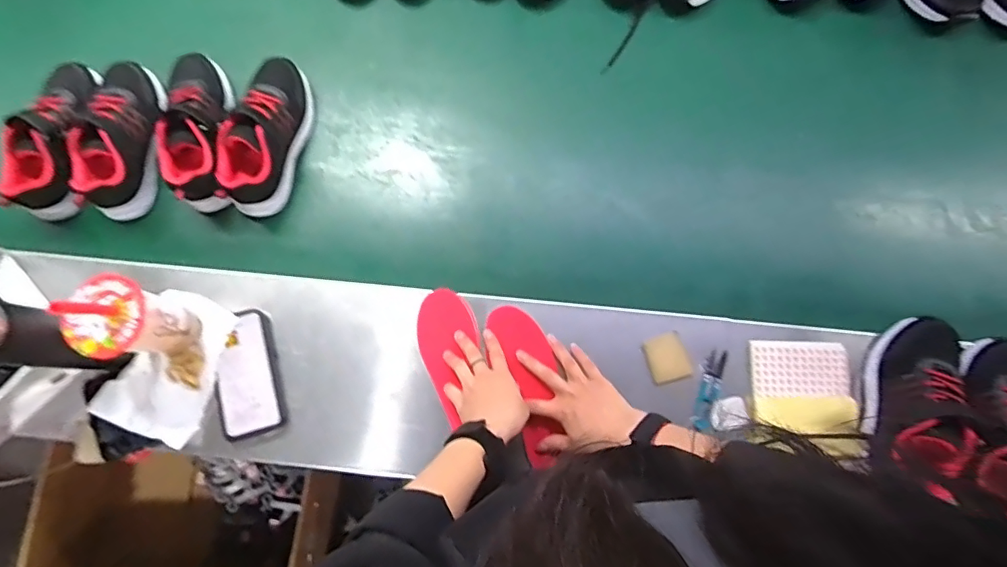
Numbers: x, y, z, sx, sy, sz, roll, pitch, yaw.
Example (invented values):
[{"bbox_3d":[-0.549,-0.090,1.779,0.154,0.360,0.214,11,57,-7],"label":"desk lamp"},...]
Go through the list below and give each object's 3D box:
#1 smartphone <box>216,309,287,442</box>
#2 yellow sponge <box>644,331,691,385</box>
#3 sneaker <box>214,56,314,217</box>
[{"bbox_3d":[-0.334,0.116,0.678,0.078,0.008,0.158,-13,79,-2],"label":"smartphone"},{"bbox_3d":[0.216,0.096,0.678,0.050,0.012,0.061,-16,79,-2],"label":"yellow sponge"},{"bbox_3d":[-0.332,-0.219,0.734,0.088,0.091,0.238,17,79,4],"label":"sneaker"}]

